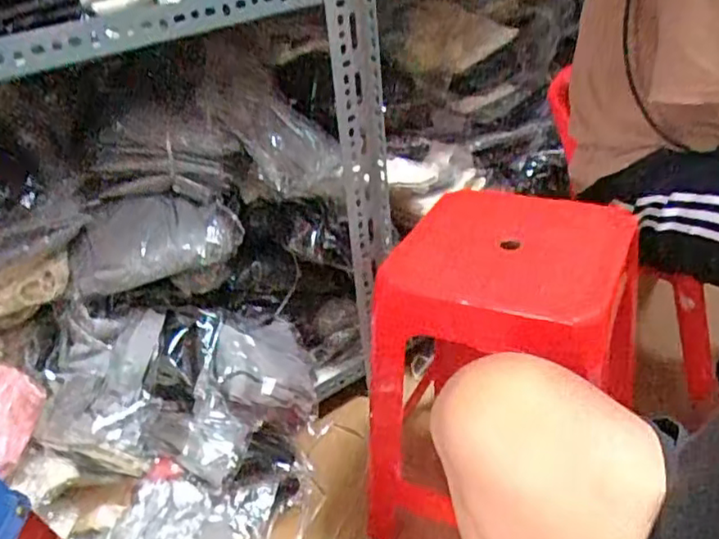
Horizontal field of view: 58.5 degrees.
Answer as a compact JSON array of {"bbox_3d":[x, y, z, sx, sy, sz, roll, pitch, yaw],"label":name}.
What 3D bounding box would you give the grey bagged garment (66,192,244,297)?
[{"bbox_3d":[-0.286,-0.041,0.900,0.240,0.106,0.079,-21,35,-21],"label":"grey bagged garment"}]

